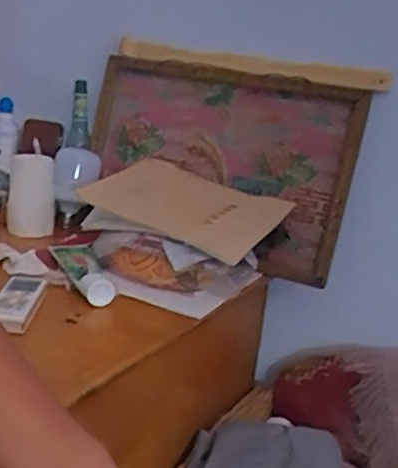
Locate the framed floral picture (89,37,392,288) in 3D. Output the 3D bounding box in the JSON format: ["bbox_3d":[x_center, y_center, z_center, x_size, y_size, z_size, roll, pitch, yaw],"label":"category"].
[{"bbox_3d":[0.019,-0.125,1.017,0.439,0.303,0.070,16,10,26],"label":"framed floral picture"}]

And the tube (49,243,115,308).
[{"bbox_3d":[-0.156,0.045,0.874,0.050,0.033,0.178,0,18,-23],"label":"tube"}]

